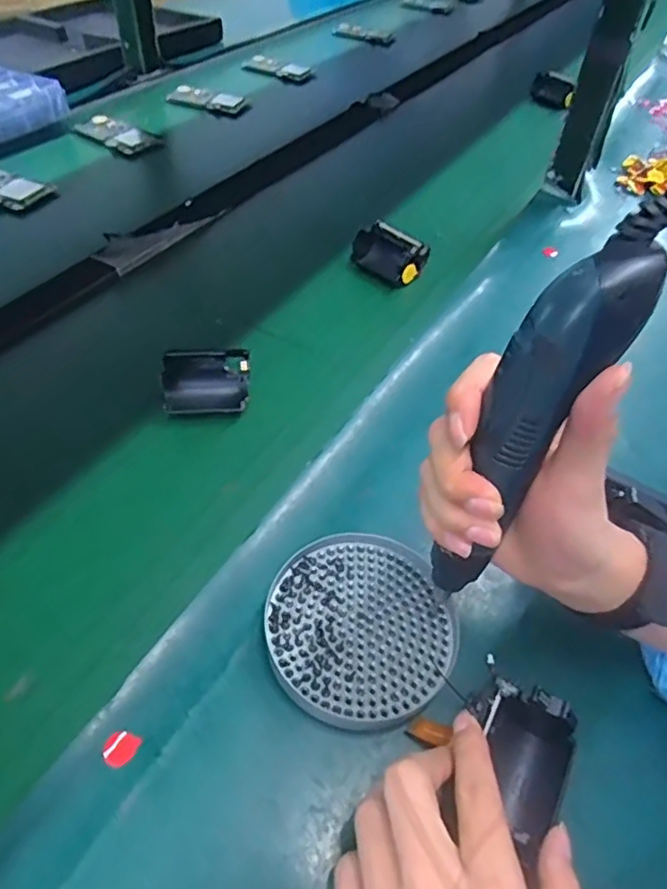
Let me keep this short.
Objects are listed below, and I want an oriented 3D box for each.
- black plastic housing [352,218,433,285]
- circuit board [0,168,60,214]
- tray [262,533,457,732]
[{"bbox_3d":[0.055,-0.200,0.635,0.080,0.045,0.045,38,56,25],"label":"black plastic housing"},{"bbox_3d":[-0.393,-0.304,0.699,0.107,0.007,0.071,20,50,12],"label":"circuit board"},{"bbox_3d":[0.016,0.110,0.366,0.112,0.016,0.112,-28,57,-27],"label":"tray"}]

